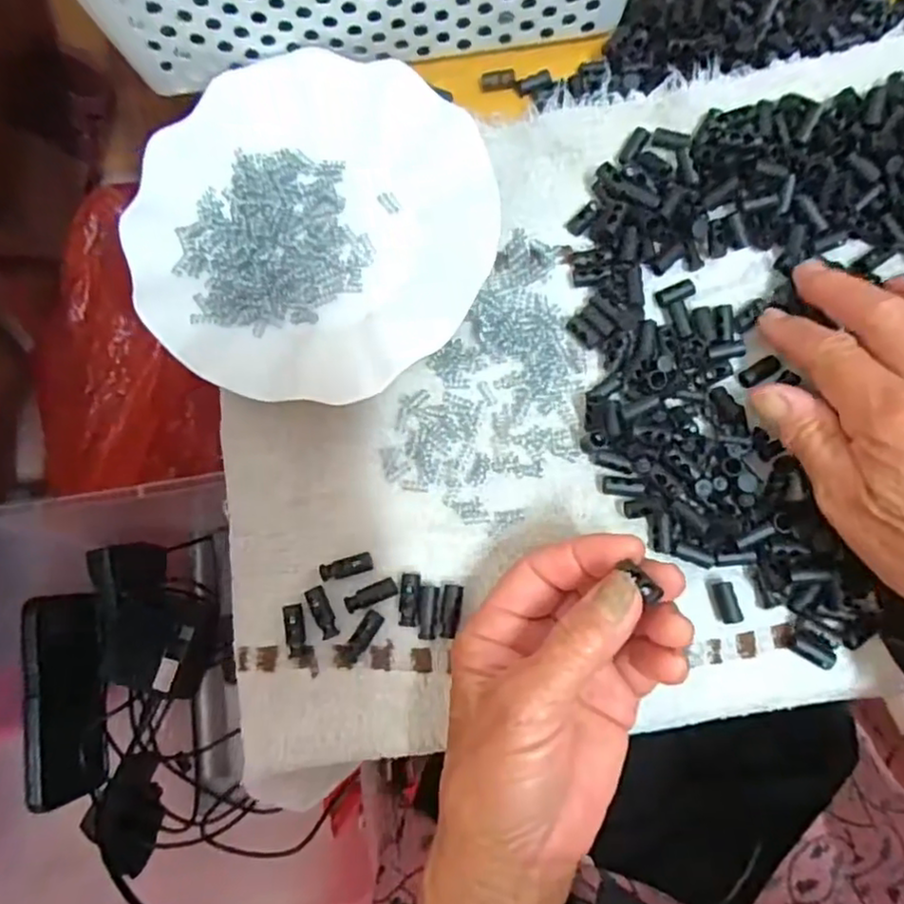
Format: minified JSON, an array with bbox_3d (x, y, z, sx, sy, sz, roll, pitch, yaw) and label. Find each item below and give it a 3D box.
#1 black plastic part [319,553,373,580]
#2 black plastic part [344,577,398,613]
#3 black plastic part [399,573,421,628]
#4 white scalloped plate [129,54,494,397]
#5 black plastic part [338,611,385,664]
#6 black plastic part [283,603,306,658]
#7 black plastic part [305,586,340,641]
[{"bbox_3d":[-0.050,0.054,0.310,0.024,0.005,0.009,-16,79,-1],"label":"black plastic part"},{"bbox_3d":[-0.038,0.067,0.307,0.025,0.004,0.009,-24,81,-1],"label":"black plastic part"},{"bbox_3d":[-0.020,0.069,0.306,0.009,0.004,0.024,2,79,2],"label":"black plastic part"},{"bbox_3d":[-0.070,-0.118,0.335,0.177,0.020,0.185,0,79,2],"label":"white scalloped plate"},{"bbox_3d":[-0.042,0.086,0.304,0.009,0.004,0.026,33,82,8],"label":"black plastic part"},{"bbox_3d":[-0.073,0.083,0.304,0.009,0.004,0.024,-7,79,0],"label":"black plastic part"},{"bbox_3d":[-0.060,0.075,0.305,0.010,0.004,0.024,-25,79,-3],"label":"black plastic part"}]

